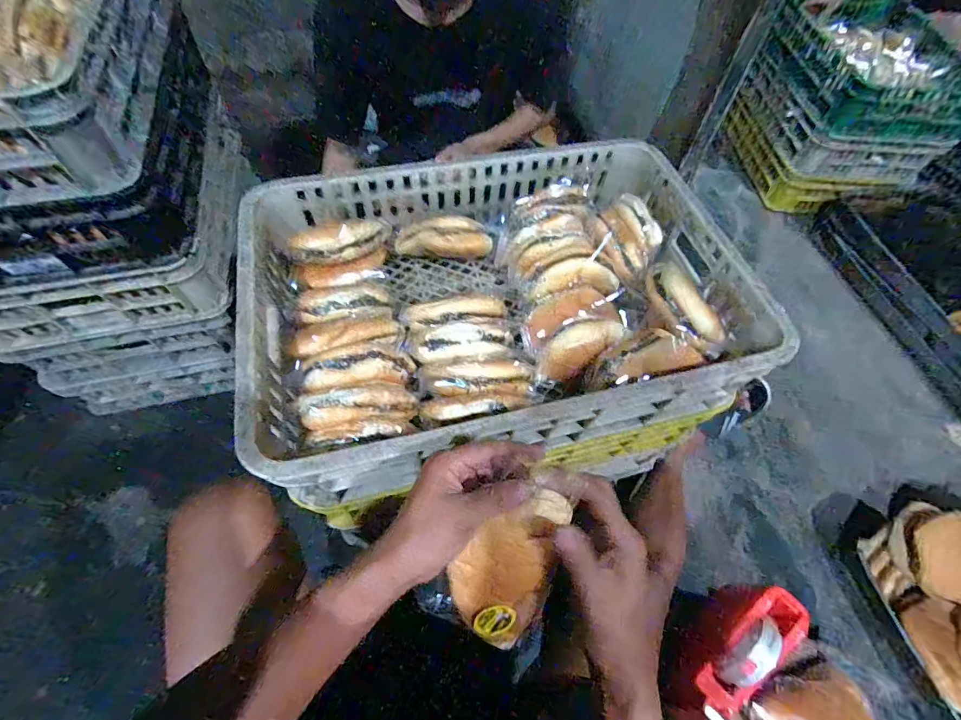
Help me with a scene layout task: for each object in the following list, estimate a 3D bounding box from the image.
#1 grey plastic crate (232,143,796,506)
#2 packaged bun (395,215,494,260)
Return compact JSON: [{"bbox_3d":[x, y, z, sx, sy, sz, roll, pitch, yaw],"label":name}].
[{"bbox_3d":[0.026,-0.085,0.582,0.596,0.133,0.407,-11,61,-9],"label":"grey plastic crate"},{"bbox_3d":[-0.053,-0.177,0.638,0.139,0.063,0.045,-2,60,-4],"label":"packaged bun"}]

